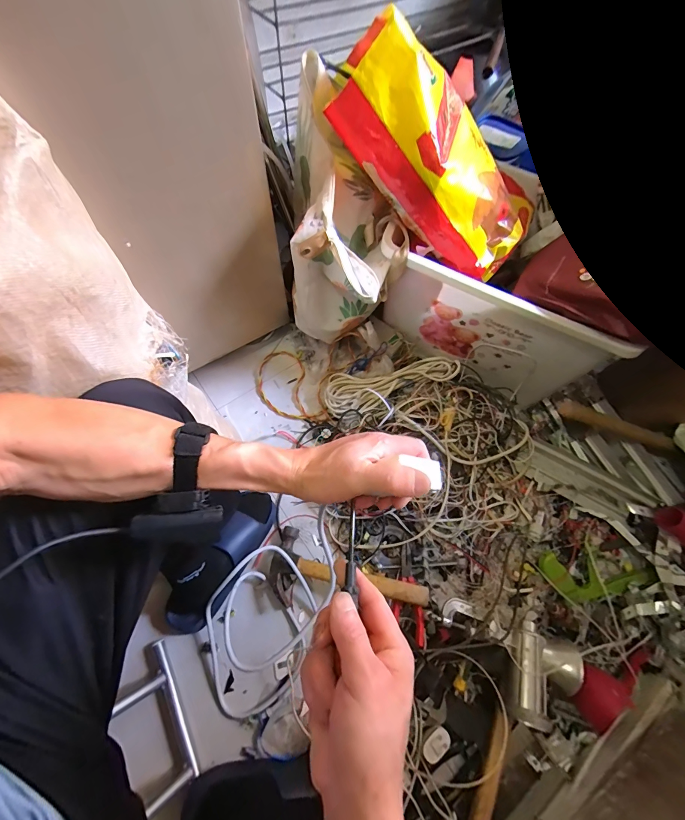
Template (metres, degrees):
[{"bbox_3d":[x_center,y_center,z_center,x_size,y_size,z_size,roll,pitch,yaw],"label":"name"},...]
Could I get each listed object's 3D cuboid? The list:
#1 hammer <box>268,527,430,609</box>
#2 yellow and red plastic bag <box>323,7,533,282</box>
[{"bbox_3d":[0.006,0.326,0.655,0.306,0.048,0.137,6,64,15],"label":"hammer"},{"bbox_3d":[0.170,-0.423,0.594,0.435,0.160,0.176,27,59,-33],"label":"yellow and red plastic bag"}]

